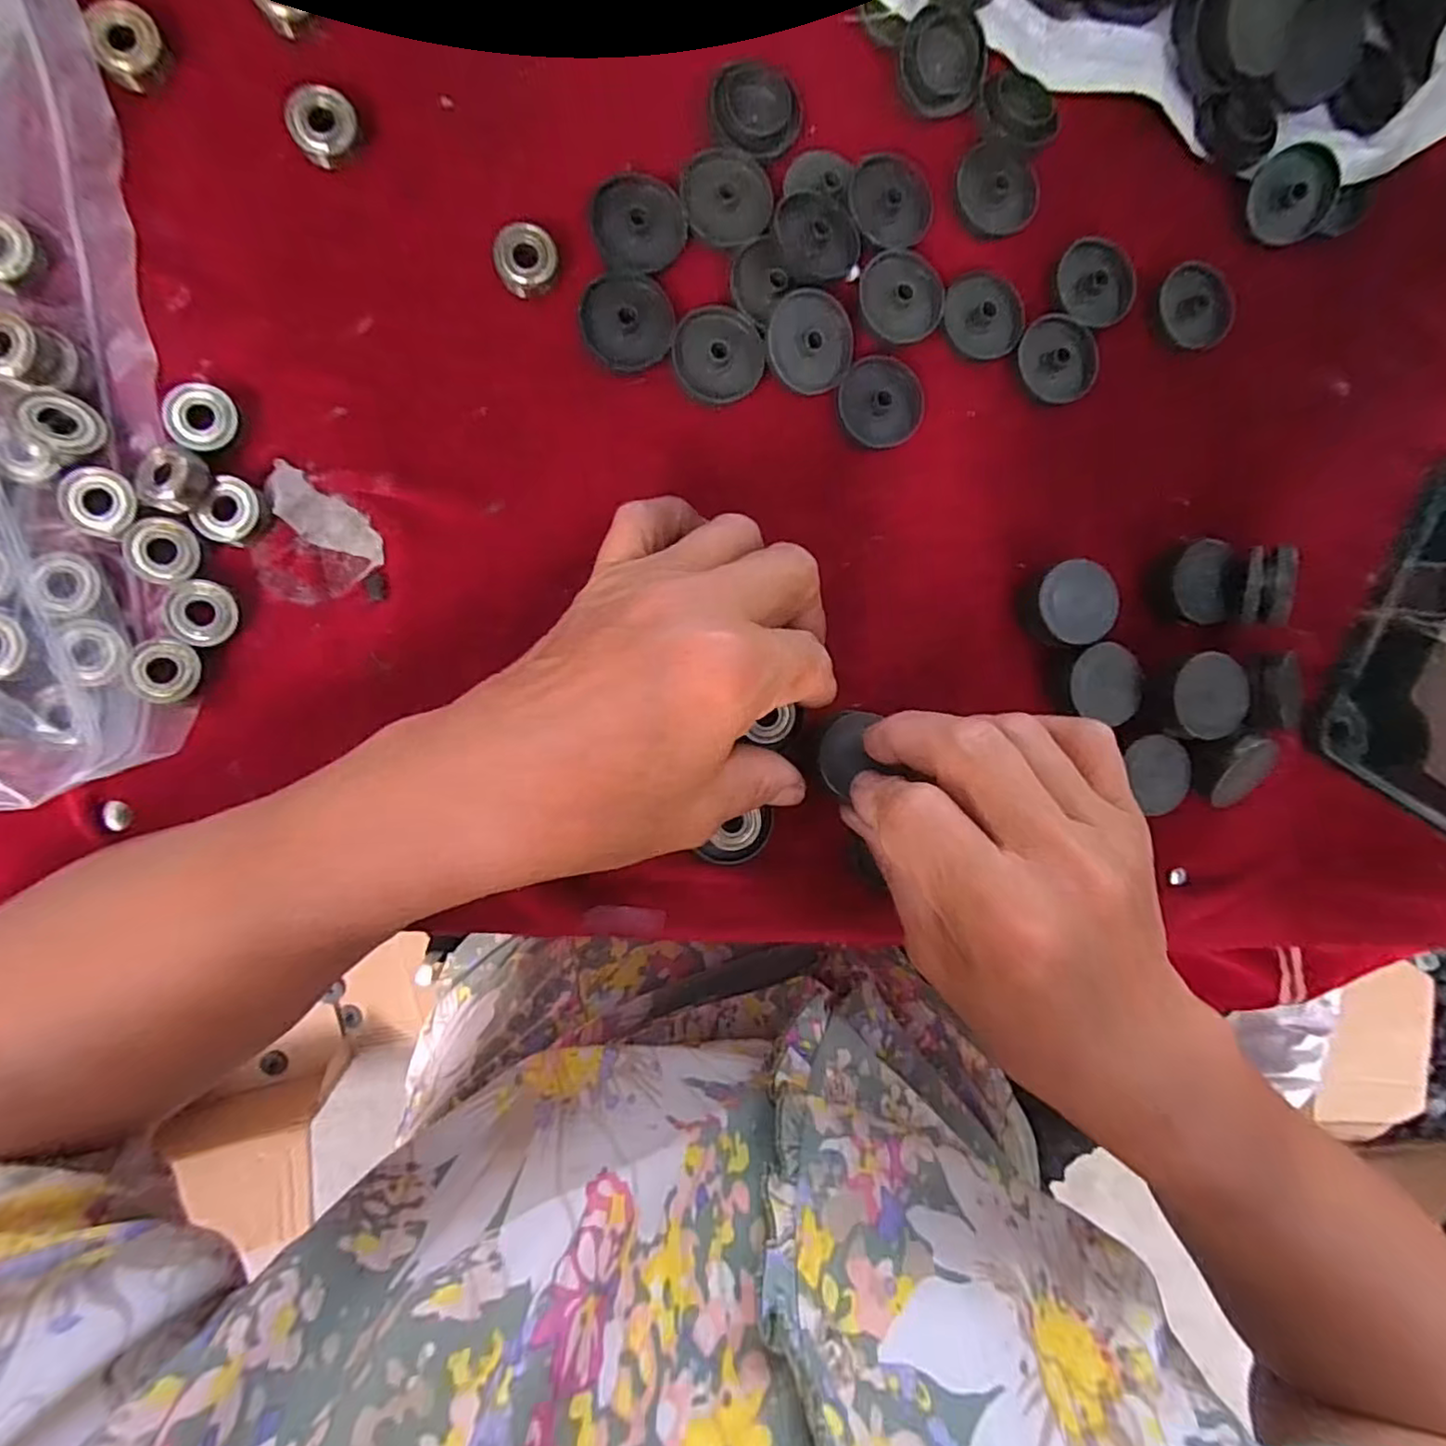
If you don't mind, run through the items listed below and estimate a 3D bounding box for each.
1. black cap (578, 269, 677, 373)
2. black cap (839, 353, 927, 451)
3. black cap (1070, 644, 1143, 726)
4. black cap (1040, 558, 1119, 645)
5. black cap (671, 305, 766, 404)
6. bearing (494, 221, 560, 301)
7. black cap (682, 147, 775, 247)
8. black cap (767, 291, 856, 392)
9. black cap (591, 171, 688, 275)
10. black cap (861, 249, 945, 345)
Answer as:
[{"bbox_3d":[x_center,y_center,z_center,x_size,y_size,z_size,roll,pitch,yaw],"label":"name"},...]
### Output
[{"bbox_3d":[-0.034,-0.144,0.227,0.032,0.004,0.033,0,94,-8],"label":"black cap"},{"bbox_3d":[0.061,-0.123,0.242,0.033,0.005,0.032,0,94,-8],"label":"black cap"},{"bbox_3d":[0.154,-0.016,0.253,0.026,0.006,0.031,8,92,-8],"label":"black cap"},{"bbox_3d":[0.140,-0.048,0.253,0.029,0.010,0.032,-18,96,-6],"label":"black cap"},{"bbox_3d":[-0.001,-0.135,0.231,0.033,0.004,0.032,0,94,-8],"label":"black cap"},{"bbox_3d":[-0.068,-0.162,0.221,0.021,0.010,0.018,-7,95,-7],"label":"bearing"},{"bbox_3d":[0.002,-0.191,0.229,0.032,0.004,0.032,0,94,-8],"label":"black cap"},{"bbox_3d":[0.033,-0.142,0.235,0.032,0.005,0.034,0,94,-8],"label":"black cap"},{"bbox_3d":[-0.029,-0.178,0.225,0.032,0.004,0.032,0,94,-8],"label":"black cap"},{"bbox_3d":[0.069,-0.163,0.240,0.032,0.004,0.033,-5,94,-8],"label":"black cap"}]

